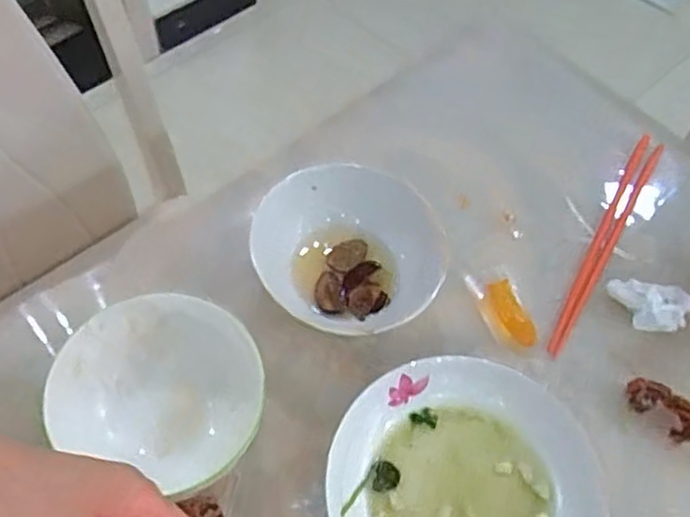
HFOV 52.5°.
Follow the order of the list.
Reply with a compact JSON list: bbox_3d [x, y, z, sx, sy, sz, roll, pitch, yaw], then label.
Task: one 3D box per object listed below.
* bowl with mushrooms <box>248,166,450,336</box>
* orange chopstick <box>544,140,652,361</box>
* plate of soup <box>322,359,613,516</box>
[{"bbox_3d":[0.002,-0.006,0.510,0.121,0.053,0.120,2,60,-3],"label":"bowl with mushrooms"},{"bbox_3d":[0.205,-0.021,0.555,0.009,0.013,0.230,28,62,12],"label":"orange chopstick"},{"bbox_3d":[0.077,0.147,0.440,0.166,0.028,0.170,2,60,-3],"label":"plate of soup"}]

